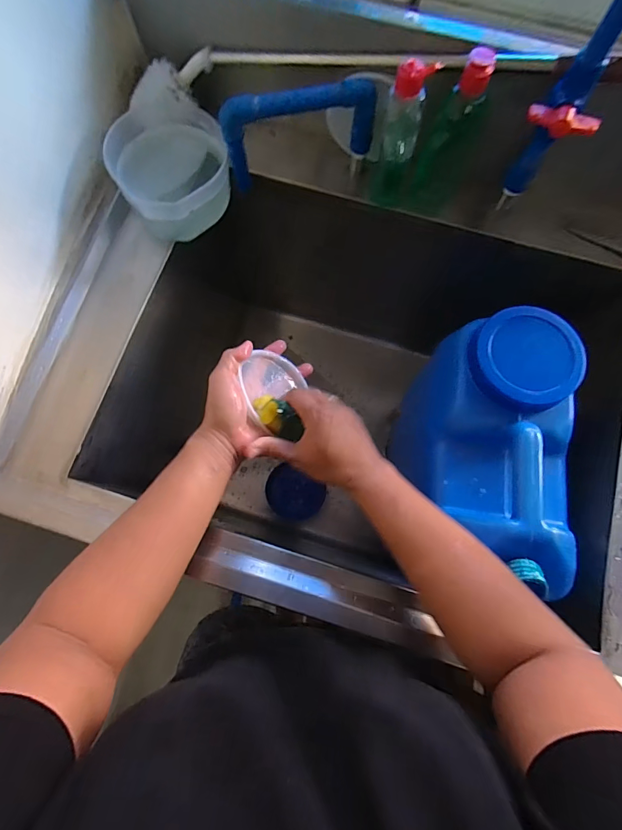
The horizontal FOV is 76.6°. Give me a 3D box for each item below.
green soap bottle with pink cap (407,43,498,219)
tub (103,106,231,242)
[{"bbox_3d":[0.172,-0.326,0.483,0.062,0.193,0.043,24,78,5],"label":"green soap bottle with pink cap"},{"bbox_3d":[-0.170,-0.307,0.500,0.139,0.077,0.139,0,77,-1],"label":"tub"}]

